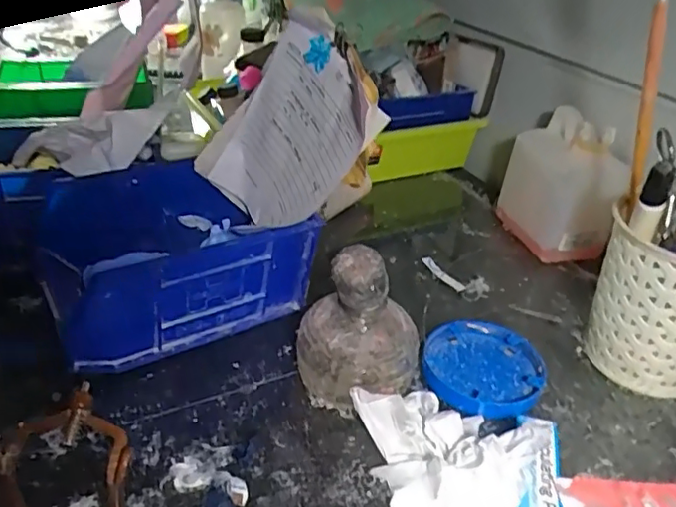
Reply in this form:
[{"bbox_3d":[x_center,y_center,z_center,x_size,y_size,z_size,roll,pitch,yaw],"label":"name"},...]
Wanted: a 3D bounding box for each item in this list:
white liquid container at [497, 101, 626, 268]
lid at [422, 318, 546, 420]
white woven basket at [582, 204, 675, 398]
[{"bbox_3d":[0.198,-0.060,0.540,0.057,0.117,0.109,-8,35,-18],"label":"white liquid container"},{"bbox_3d":[0.098,0.077,0.407,0.077,0.014,0.082,3,33,-2],"label":"lid"},{"bbox_3d":[0.224,0.030,0.410,0.089,0.108,0.095,18,35,20],"label":"white woven basket"}]

